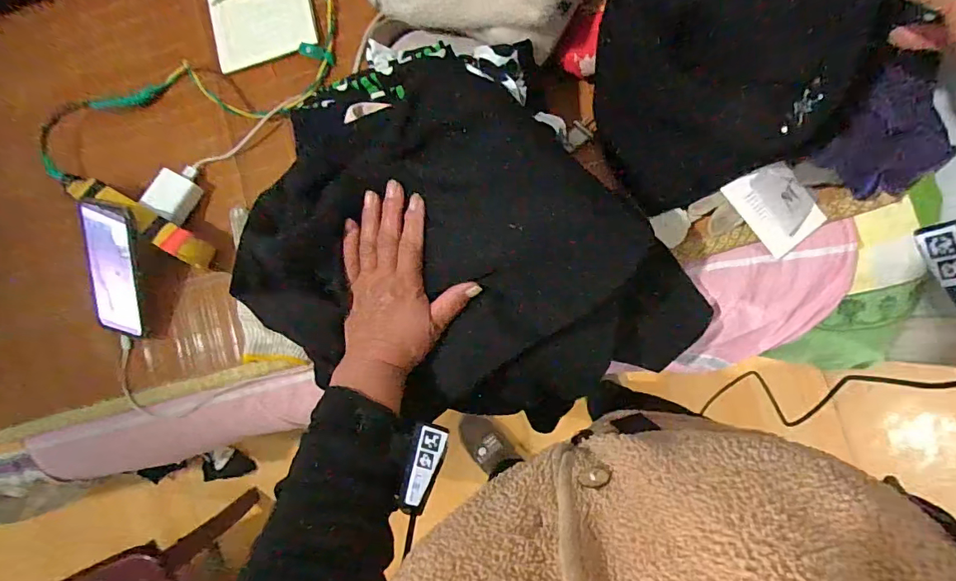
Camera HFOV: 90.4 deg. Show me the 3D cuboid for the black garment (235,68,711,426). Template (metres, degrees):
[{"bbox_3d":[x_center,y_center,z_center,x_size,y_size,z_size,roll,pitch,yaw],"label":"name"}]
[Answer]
[{"bbox_3d":[0.012,-0.028,0.486,0.445,0.135,0.305,18,88,6],"label":"black garment"}]

